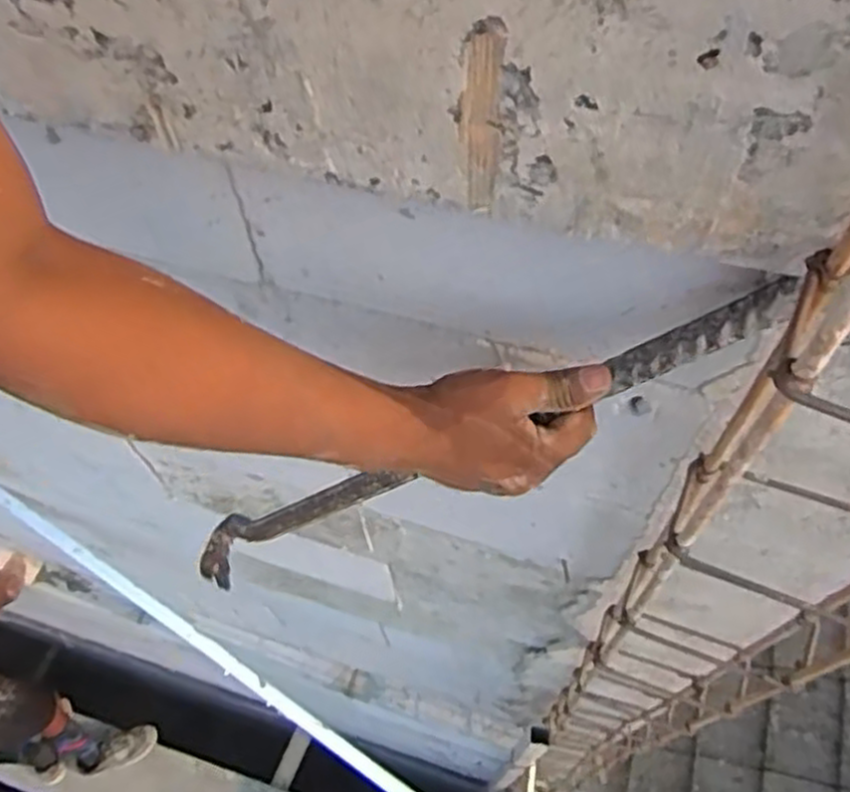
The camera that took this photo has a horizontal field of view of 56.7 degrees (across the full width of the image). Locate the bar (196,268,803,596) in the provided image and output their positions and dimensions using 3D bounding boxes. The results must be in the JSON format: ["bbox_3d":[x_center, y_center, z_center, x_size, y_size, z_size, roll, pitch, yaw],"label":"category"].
[{"bbox_3d":[-0.002,0.048,0.517,0.503,0.019,0.045,-26,52,39],"label":"bar"}]

